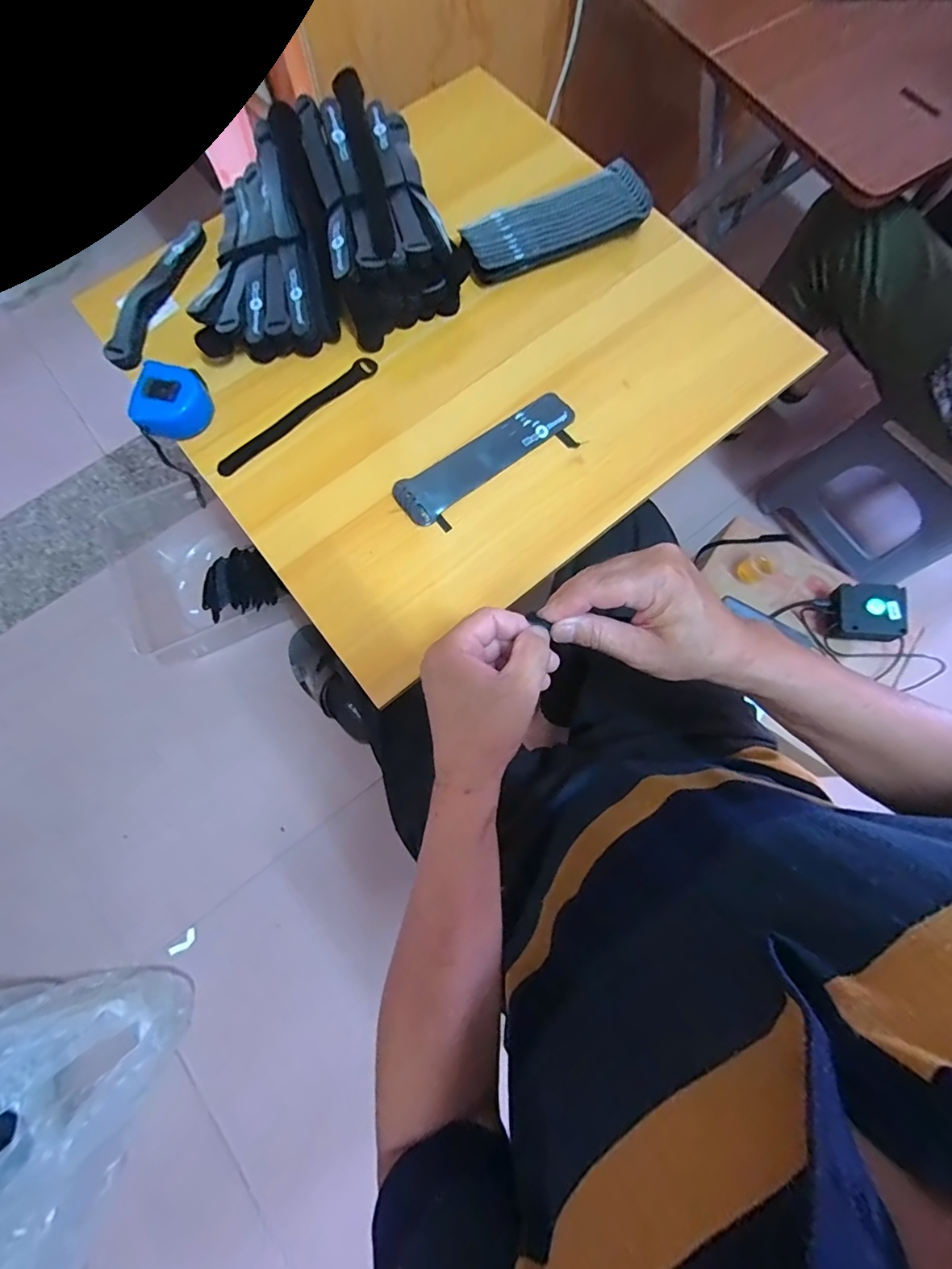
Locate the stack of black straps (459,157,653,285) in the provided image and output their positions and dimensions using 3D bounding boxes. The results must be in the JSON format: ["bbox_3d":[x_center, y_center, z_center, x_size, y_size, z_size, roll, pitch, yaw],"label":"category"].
[{"bbox_3d":[0.084,-0.453,0.531,0.202,0.043,0.077,-22,78,-4],"label":"stack of black straps"}]

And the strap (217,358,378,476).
[{"bbox_3d":[-0.185,-0.229,0.498,0.193,0.011,0.025,-40,79,-9],"label":"strap"}]

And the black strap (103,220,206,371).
[{"bbox_3d":[-0.355,-0.382,0.529,0.039,0.015,0.196,19,78,5],"label":"black strap"}]

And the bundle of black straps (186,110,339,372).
[{"bbox_3d":[-0.221,-0.407,0.496,0.135,0.089,0.202,-4,77,0],"label":"bundle of black straps"}]

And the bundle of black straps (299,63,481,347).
[{"bbox_3d":[-0.098,-0.438,0.506,0.134,0.107,0.210,-19,78,-3],"label":"bundle of black straps"}]

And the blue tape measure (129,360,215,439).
[{"bbox_3d":[-0.309,-0.237,0.485,0.060,0.035,0.069,16,78,5],"label":"blue tape measure"}]

